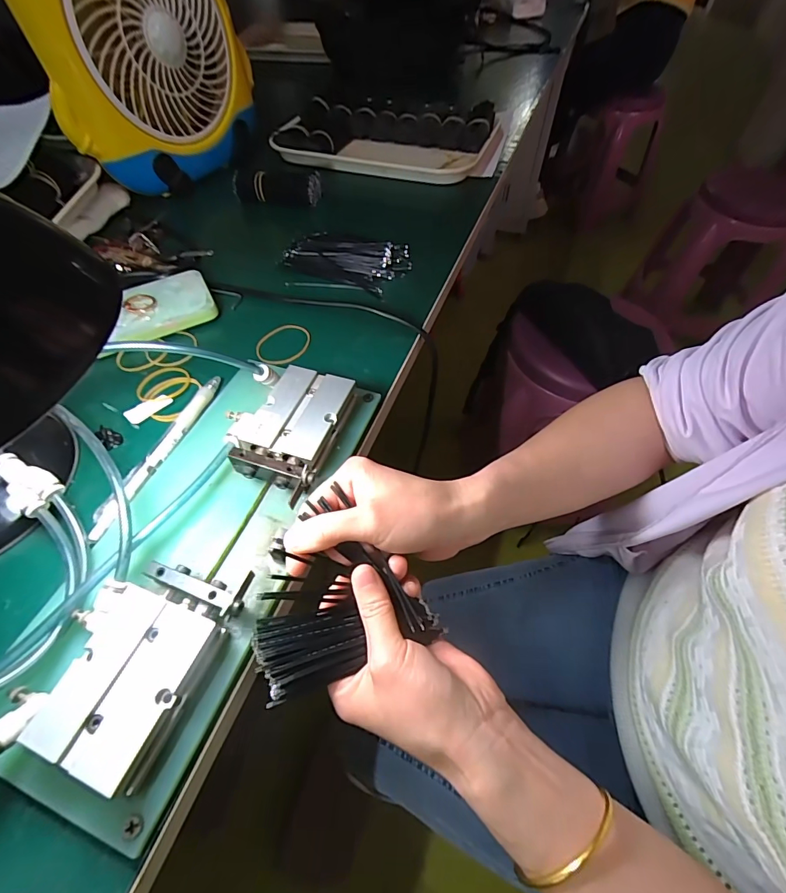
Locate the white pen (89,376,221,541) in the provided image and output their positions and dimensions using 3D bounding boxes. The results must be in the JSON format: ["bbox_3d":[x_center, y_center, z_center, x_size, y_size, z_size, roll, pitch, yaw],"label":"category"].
[{"bbox_3d":[-0.166,0.001,0.302,0.013,0.006,0.141,15,56,11],"label":"white pen"}]

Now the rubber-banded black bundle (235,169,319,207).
[{"bbox_3d":[-0.141,-0.323,0.524,0.103,0.032,0.033,9,55,7],"label":"rubber-banded black bundle"}]

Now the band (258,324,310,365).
[{"bbox_3d":[-0.097,-0.091,0.375,0.048,0.004,0.047,0,55,0],"label":"band"}]

